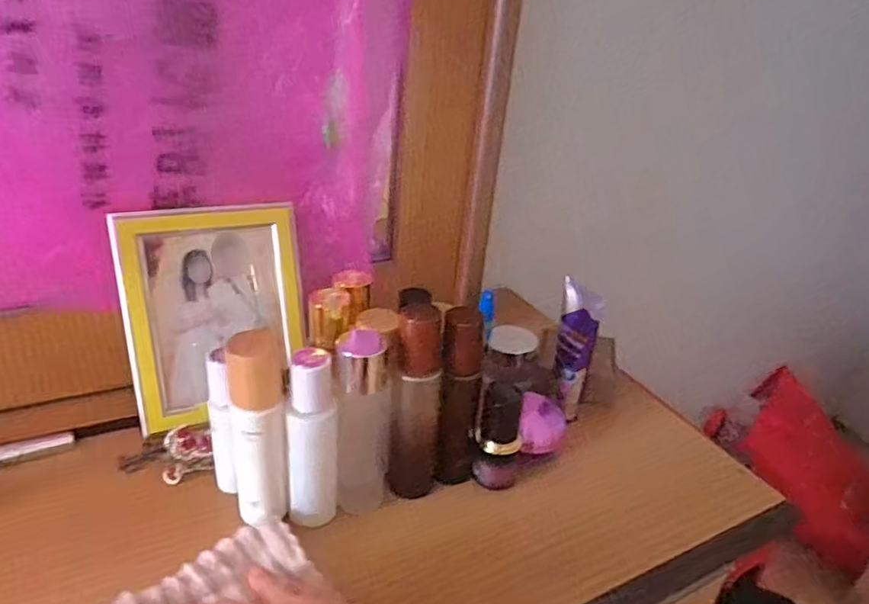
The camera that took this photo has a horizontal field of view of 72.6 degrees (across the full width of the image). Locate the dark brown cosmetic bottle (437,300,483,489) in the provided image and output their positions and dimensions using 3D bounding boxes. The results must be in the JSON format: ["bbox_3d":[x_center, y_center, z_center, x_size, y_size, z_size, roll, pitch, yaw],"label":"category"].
[{"bbox_3d":[0.023,0.086,0.532,0.037,0.169,0.033,2,29,-5],"label":"dark brown cosmetic bottle"}]

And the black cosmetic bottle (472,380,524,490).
[{"bbox_3d":[0.061,0.127,0.557,0.041,0.103,0.034,11,29,11],"label":"black cosmetic bottle"}]

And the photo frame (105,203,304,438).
[{"bbox_3d":[-0.219,0.002,0.597,0.169,0.190,0.025,-10,12,-26],"label":"photo frame"}]

